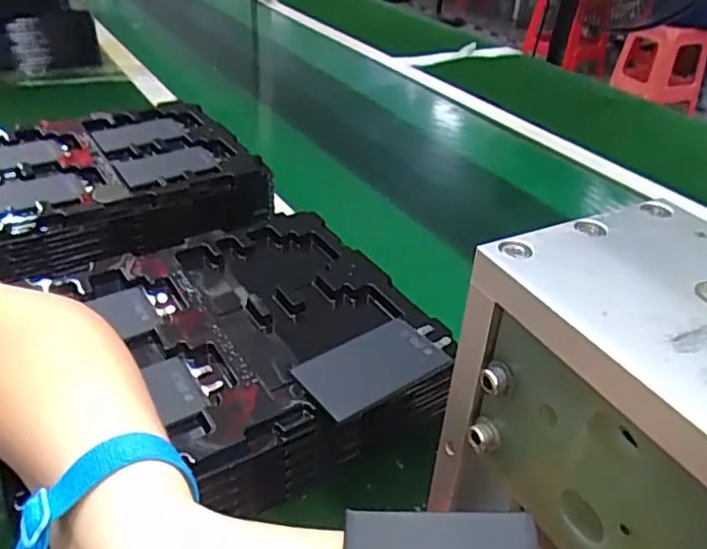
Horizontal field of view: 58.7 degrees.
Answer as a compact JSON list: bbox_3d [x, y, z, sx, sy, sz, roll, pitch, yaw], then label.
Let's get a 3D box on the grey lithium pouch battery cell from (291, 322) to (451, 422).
[{"bbox_3d":[0.012,0.057,0.393,0.089,0.005,0.055,-21,39,-28],"label":"grey lithium pouch battery cell"}]

